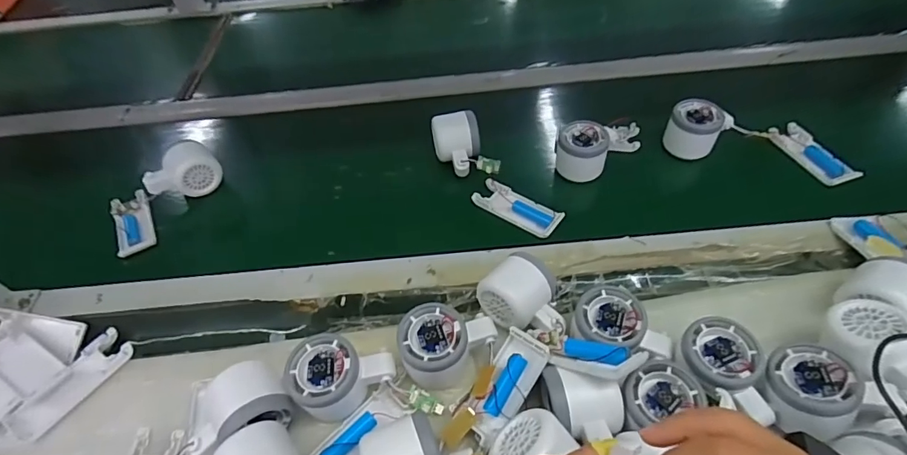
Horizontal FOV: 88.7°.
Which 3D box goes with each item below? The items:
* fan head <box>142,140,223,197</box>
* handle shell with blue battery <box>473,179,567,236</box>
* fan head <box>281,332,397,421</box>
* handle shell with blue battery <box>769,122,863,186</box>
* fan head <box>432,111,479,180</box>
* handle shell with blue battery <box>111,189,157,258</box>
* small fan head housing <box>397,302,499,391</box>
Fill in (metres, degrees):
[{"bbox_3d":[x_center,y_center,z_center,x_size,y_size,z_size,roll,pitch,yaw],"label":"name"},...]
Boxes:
[{"bbox_3d":[-0.342,-0.064,0.592,0.052,0.059,0.080,28,58,24],"label":"fan head"},{"bbox_3d":[0.074,-0.023,0.541,0.103,0.014,0.038,30,59,26],"label":"handle shell with blue battery"},{"bbox_3d":[-0.095,0.125,0.396,0.080,0.059,0.055,-27,54,-17],"label":"fan head"},{"bbox_3d":[0.433,-0.089,0.563,0.038,0.016,0.101,-16,51,-9],"label":"handle shell with blue battery"},{"bbox_3d":[0.005,-0.104,0.581,0.056,0.052,0.064,-7,50,-1],"label":"fan head"},{"bbox_3d":[-0.391,-0.004,0.568,0.038,0.021,0.093,-25,53,-15],"label":"handle shell with blue battery"},{"bbox_3d":[-0.004,0.099,0.402,0.081,0.043,0.060,-18,52,-10],"label":"small fan head housing"}]

